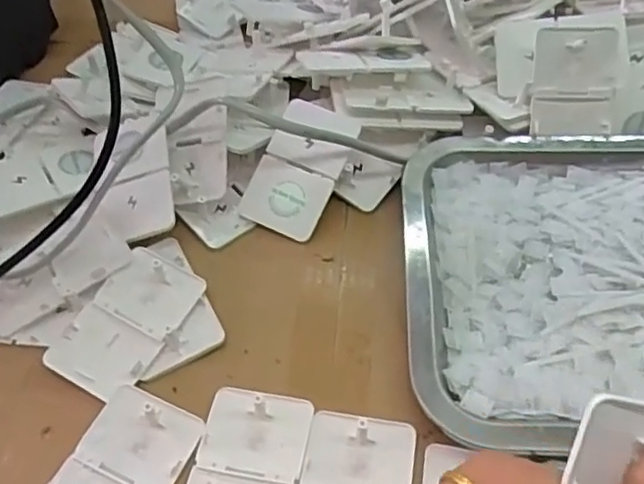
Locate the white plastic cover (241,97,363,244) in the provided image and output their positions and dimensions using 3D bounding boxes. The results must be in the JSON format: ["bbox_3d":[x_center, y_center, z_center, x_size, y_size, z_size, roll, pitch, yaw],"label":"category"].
[{"bbox_3d":[-0.015,-0.047,0.426,0.052,0.008,0.086,23,83,15],"label":"white plastic cover"}]

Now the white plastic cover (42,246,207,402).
[{"bbox_3d":[-0.109,0.044,0.374,0.052,0.012,0.086,23,57,19],"label":"white plastic cover"}]

